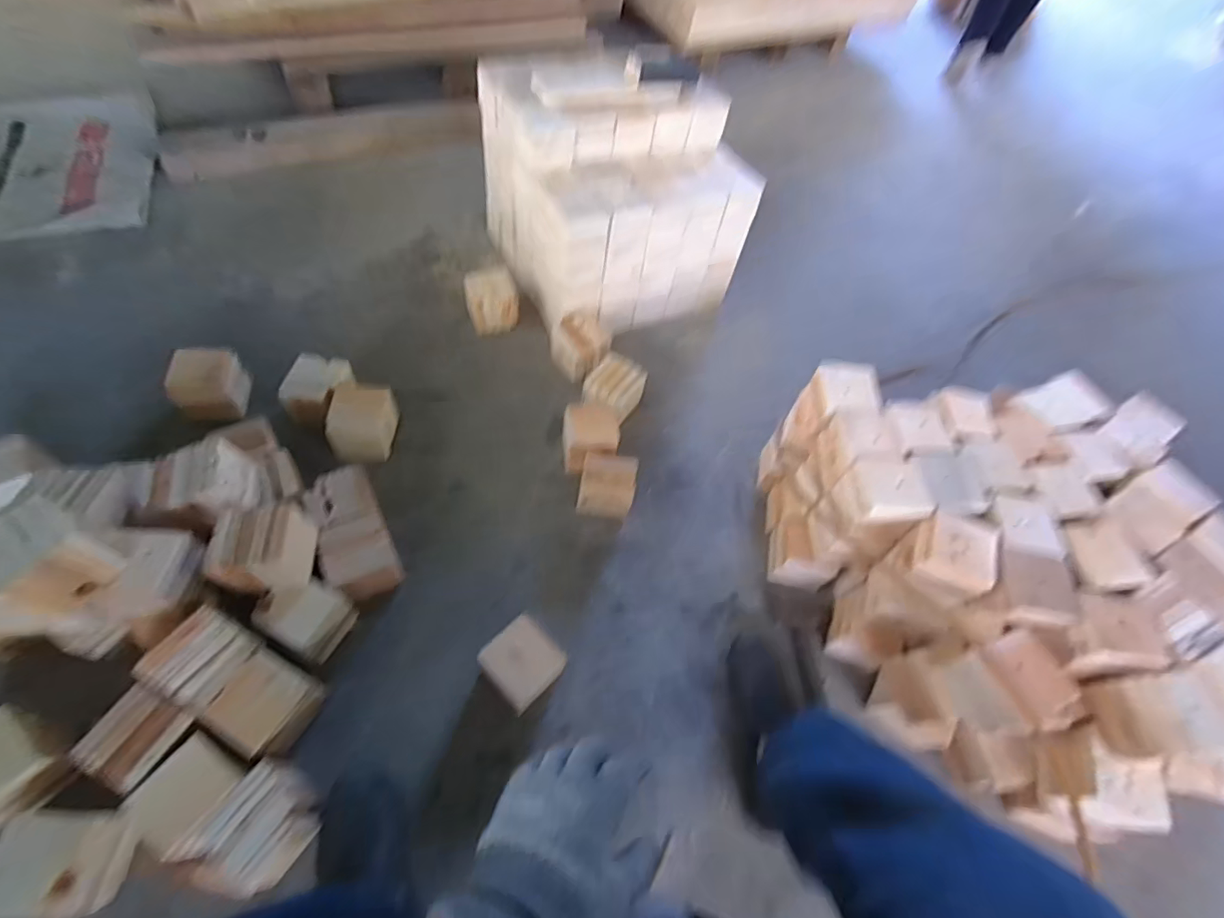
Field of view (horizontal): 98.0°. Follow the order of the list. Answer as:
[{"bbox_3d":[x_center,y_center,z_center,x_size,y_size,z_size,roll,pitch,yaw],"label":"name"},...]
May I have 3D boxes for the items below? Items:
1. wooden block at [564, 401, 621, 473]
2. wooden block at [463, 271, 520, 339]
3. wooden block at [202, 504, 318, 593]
[{"bbox_3d":[-0.041,-0.040,0.996,0.098,0.071,0.114,-3,56,-7],"label":"wooden block"},{"bbox_3d":[-0.266,-0.351,1.180,0.111,0.114,0.096,-7,60,-13],"label":"wooden block"},{"bbox_3d":[-0.489,0.133,0.752,0.111,0.100,0.103,-6,59,-12],"label":"wooden block"}]

